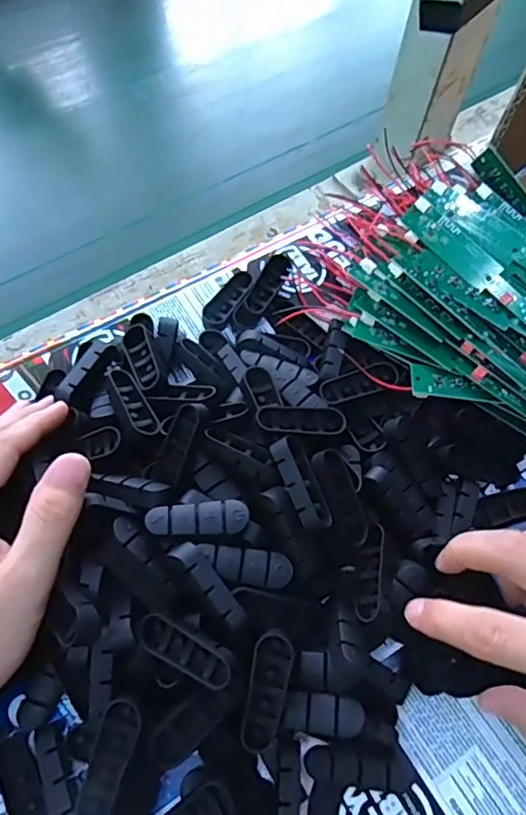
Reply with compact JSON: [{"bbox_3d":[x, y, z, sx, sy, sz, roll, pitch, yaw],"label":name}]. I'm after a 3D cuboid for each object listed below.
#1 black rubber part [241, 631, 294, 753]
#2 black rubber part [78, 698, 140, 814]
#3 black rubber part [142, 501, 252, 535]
[{"bbox_3d":[0.002,0.123,0.249,0.016,0.006,0.048,11,83,4],"label":"black rubber part"},{"bbox_3d":[-0.065,0.149,0.240,0.014,0.006,0.049,15,76,7],"label":"black rubber part"},{"bbox_3d":[-0.031,0.054,0.273,0.047,0.011,0.015,0,63,-3],"label":"black rubber part"}]

